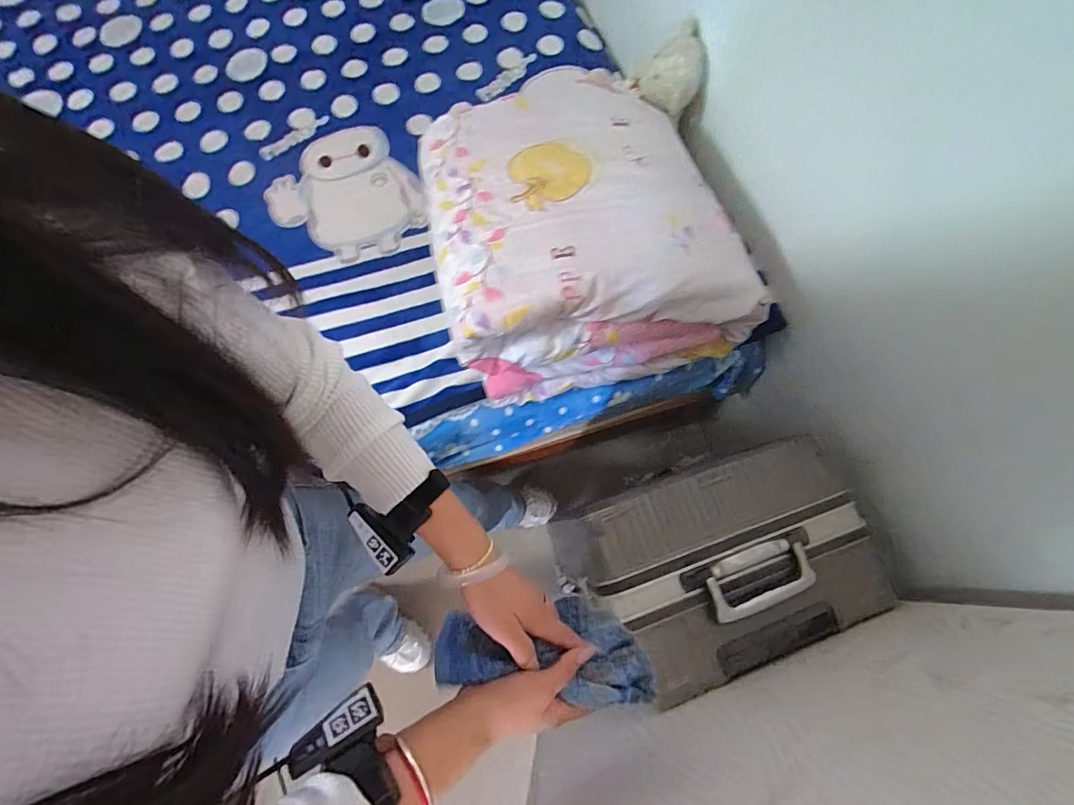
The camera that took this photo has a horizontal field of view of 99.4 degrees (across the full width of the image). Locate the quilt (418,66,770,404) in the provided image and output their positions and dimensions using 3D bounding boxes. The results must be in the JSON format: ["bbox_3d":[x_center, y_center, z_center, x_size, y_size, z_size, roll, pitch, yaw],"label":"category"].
[{"bbox_3d":[0.073,-0.299,0.838,0.498,0.275,0.497,-14,69,-3],"label":"quilt"}]

